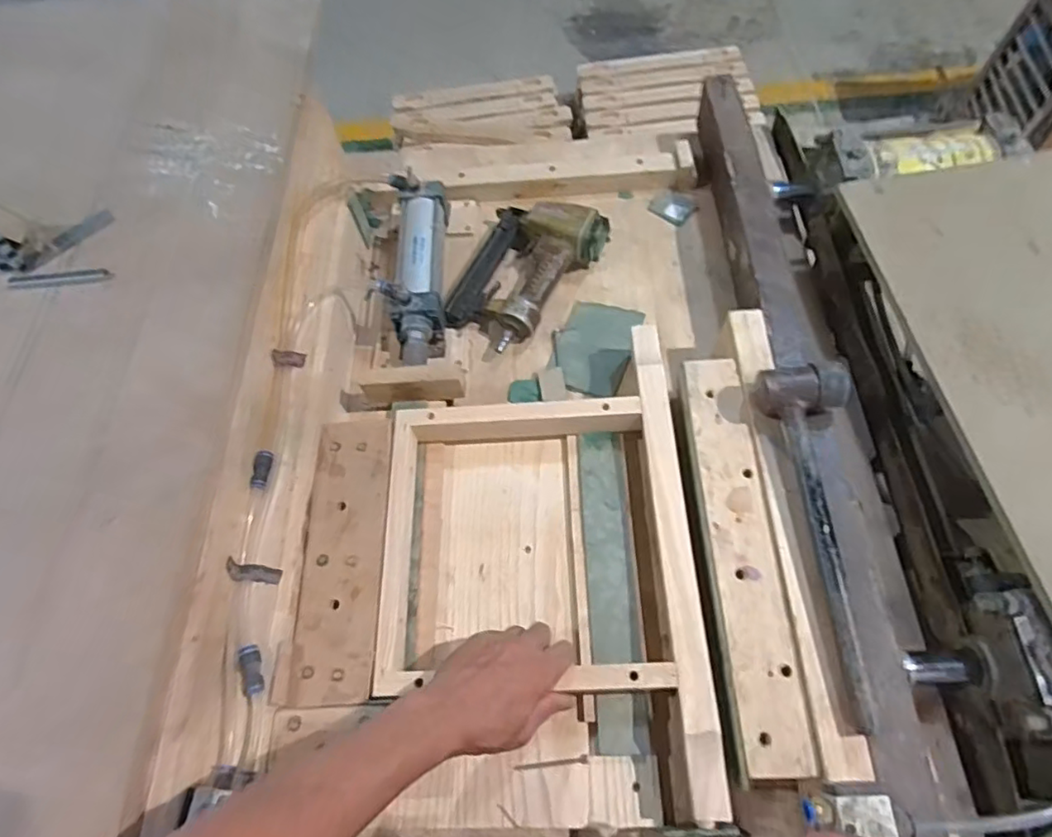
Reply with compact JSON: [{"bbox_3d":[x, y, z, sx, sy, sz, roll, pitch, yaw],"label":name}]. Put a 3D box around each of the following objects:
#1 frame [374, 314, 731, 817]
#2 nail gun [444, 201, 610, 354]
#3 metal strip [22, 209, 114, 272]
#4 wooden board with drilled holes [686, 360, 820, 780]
[{"bbox_3d":[0.008,0.126,0.608,0.299,0.058,0.457,-2,64,1],"label":"frame"},{"bbox_3d":[-0.002,-0.190,0.791,0.156,0.060,0.214,21,66,11],"label":"nail gun"},{"bbox_3d":[-0.533,-0.207,0.701,0.110,0.004,0.018,-40,95,-16],"label":"metal strip"},{"bbox_3d":[0.209,0.114,0.572,0.065,0.010,0.384,-2,63,3],"label":"wooden board with drilled holes"}]

